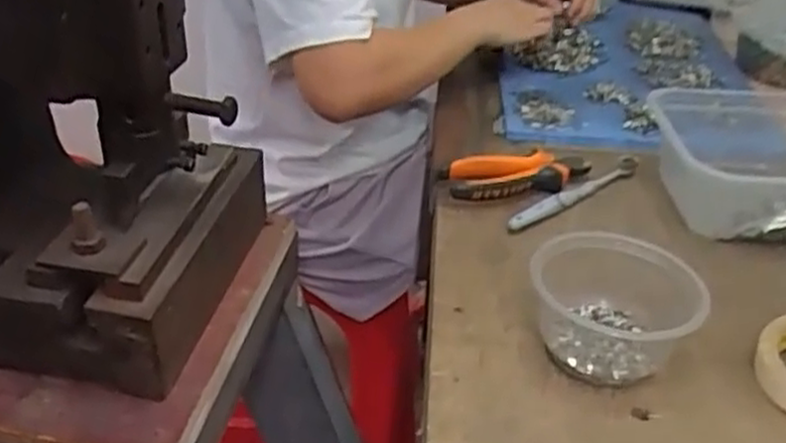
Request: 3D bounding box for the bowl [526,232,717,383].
[{"bbox_3d":[0.151,0.063,0.533,0.115,0.065,0.094,12,34,14],"label":"bowl"}]

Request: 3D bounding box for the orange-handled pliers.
[{"bbox_3d":[0.119,-0.041,0.720,0.144,0.034,0.042,-4,34,-10],"label":"orange-handled pliers"}]

